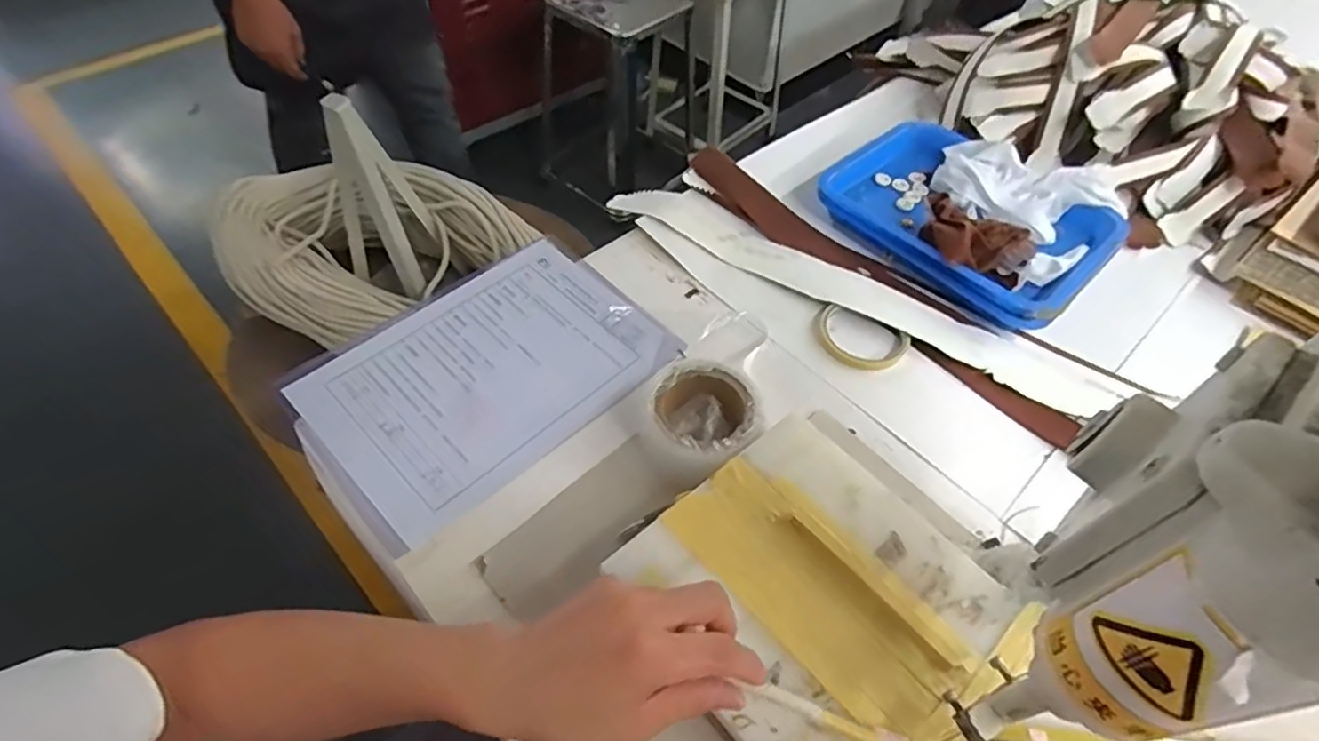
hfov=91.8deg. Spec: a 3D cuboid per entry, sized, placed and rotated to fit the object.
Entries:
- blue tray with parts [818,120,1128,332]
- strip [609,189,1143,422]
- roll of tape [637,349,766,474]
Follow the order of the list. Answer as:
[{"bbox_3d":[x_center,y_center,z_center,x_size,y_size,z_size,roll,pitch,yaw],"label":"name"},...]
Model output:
[{"bbox_3d":[0.352,-0.185,0.722,0.229,0.070,0.287,-36,63,-26],"label":"blue tray with parts"},{"bbox_3d":[0.190,-0.087,0.671,0.545,0.016,0.064,29,64,17],"label":"strip"},{"bbox_3d":[0.034,0.045,0.547,0.100,0.048,0.109,1,54,-2],"label":"roll of tape"}]

